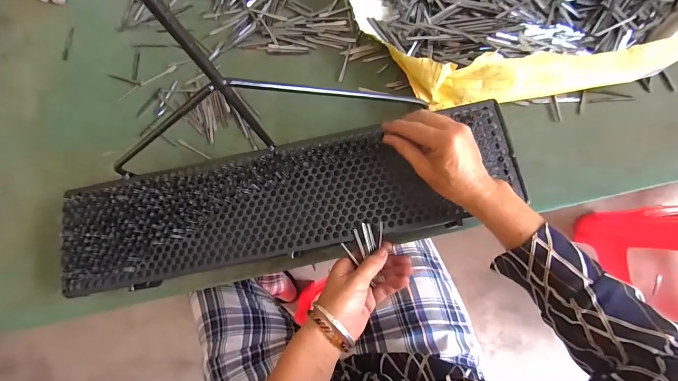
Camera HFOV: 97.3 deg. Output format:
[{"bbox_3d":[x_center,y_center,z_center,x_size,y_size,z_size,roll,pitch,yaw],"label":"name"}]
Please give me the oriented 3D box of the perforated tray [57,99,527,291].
[{"bbox_3d":[-0.069,0.013,0.387,0.582,0.029,0.148,-12,81,1],"label":"perforated tray"}]

